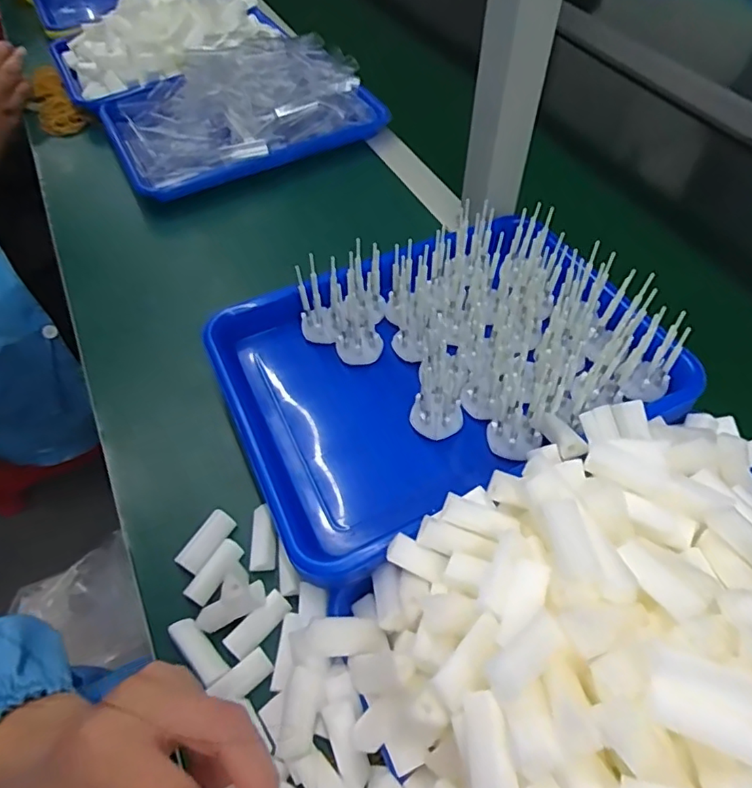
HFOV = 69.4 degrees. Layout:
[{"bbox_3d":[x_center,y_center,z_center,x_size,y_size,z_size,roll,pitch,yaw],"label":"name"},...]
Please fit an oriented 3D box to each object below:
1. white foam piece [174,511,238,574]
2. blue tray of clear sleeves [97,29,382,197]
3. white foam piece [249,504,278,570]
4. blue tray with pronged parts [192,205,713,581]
[{"bbox_3d":[-0.121,0.106,0.390,0.020,0.009,0.046,31,60,21],"label":"white foam piece"},{"bbox_3d":[-0.172,-0.369,0.676,0.320,0.072,0.217,-23,57,-15],"label":"blue tray of clear sleeves"},{"bbox_3d":[-0.081,0.103,0.391,0.018,0.010,0.045,-3,54,-1],"label":"white foam piece"},{"bbox_3d":[0.050,-0.029,0.424,0.322,0.066,0.242,-22,57,-14],"label":"blue tray with pronged parts"}]

